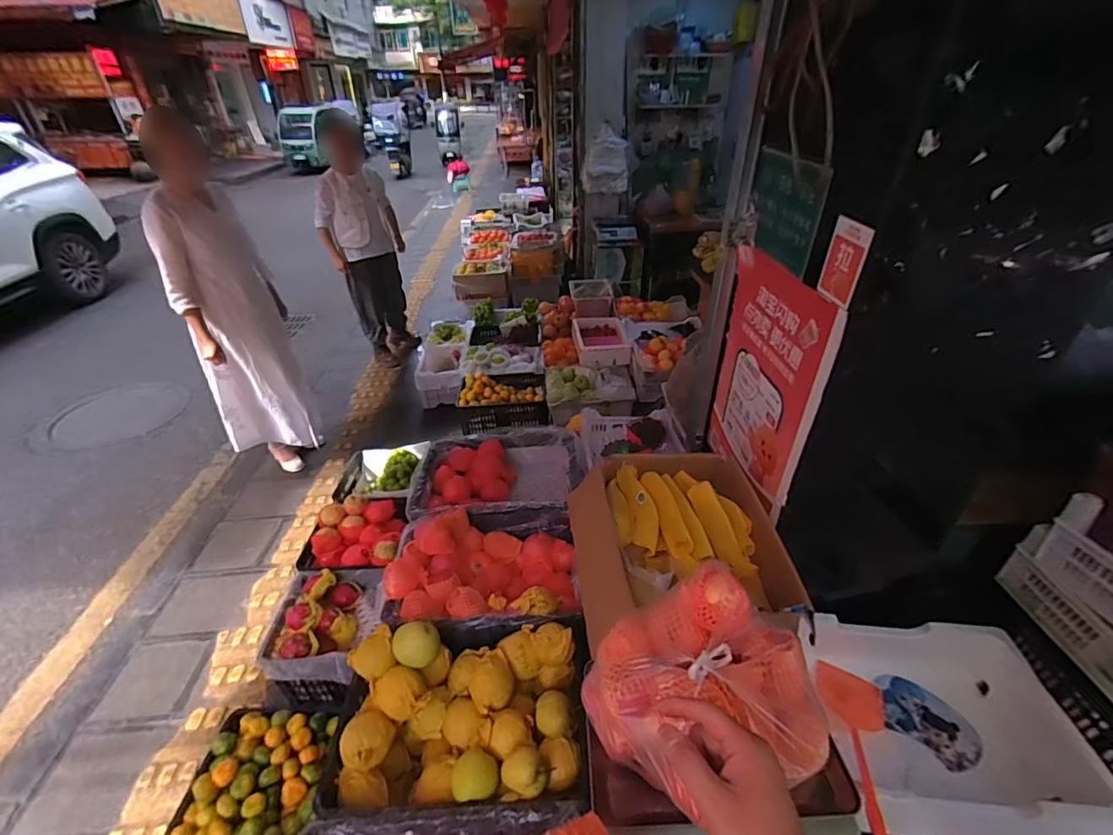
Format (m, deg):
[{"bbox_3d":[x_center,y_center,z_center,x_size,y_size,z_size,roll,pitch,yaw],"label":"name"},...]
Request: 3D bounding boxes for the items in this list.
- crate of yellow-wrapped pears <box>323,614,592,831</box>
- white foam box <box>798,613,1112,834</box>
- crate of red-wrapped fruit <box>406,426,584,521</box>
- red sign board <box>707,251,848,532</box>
[{"bbox_3d":[-0.177,0.582,0.963,0.475,0.201,0.359,-1,34,1],"label":"crate of yellow-wrapped pears"},{"bbox_3d":[0.888,0.709,1.128,0.523,0.173,0.395,3,35,7],"label":"white foam box"},{"bbox_3d":[-0.177,0.188,1.496,0.498,0.134,0.315,-2,34,-1],"label":"crate of red-wrapped fruit"},{"bbox_3d":[0.483,-0.087,1.163,0.018,0.526,0.413,-2,28,-6],"label":"red sign board"}]

